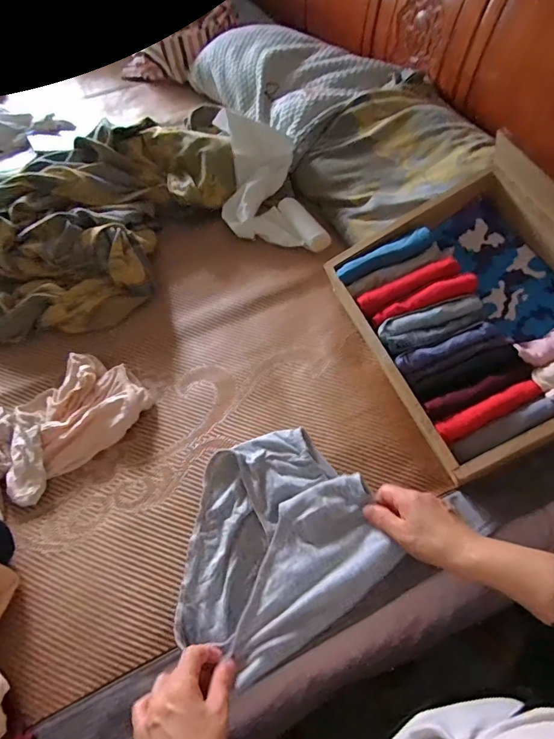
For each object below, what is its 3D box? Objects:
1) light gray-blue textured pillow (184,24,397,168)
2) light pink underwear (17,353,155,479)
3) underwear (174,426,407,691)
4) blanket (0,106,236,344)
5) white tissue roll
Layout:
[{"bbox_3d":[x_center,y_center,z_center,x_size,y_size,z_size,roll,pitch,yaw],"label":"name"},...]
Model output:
[{"bbox_3d":[0.014,-0.728,1.104,0.319,0.115,0.560,-31,58,-18],"label":"light gray-blue textured pillow"},{"bbox_3d":[-0.280,0.050,0.646,0.160,0.035,0.156,-29,58,-17],"label":"light pink underwear"},{"bbox_3d":[-0.013,0.199,0.526,0.244,0.031,0.224,-32,59,-17],"label":"underwear"},{"bbox_3d":[-0.403,-0.275,0.839,0.440,0.102,0.696,23,59,19],"label":"blanket"},{"bbox_3d":[-0.025,-0.361,0.871,0.179,0.076,0.336,-19,77,-8],"label":"white tissue roll"}]

